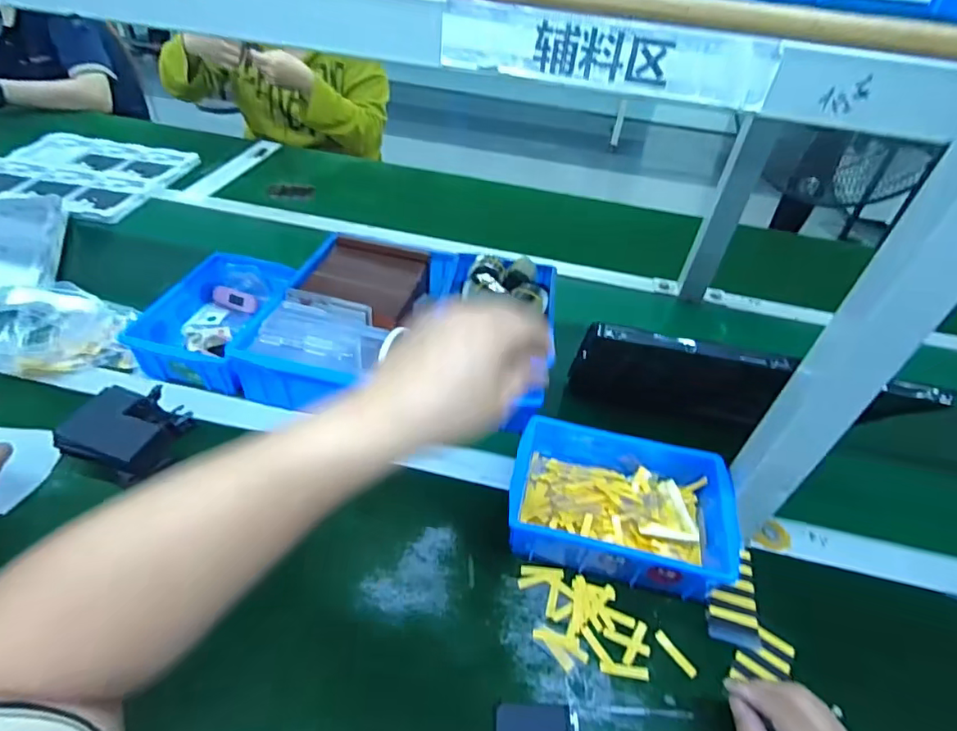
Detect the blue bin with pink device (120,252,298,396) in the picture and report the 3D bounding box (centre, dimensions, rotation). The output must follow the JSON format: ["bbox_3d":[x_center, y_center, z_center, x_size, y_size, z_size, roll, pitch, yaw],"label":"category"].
[{"bbox_3d":[-0.321,-0.066,0.659,0.144,0.065,0.197,12,43,5],"label":"blue bin with pink device"}]

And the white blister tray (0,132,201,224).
[{"bbox_3d":[-0.750,-0.362,0.979,0.312,0.030,0.290,7,43,-1],"label":"white blister tray"}]

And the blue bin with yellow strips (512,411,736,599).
[{"bbox_3d":[0.135,0.129,0.511,0.199,0.067,0.149,14,43,7],"label":"blue bin with yellow strips"}]

